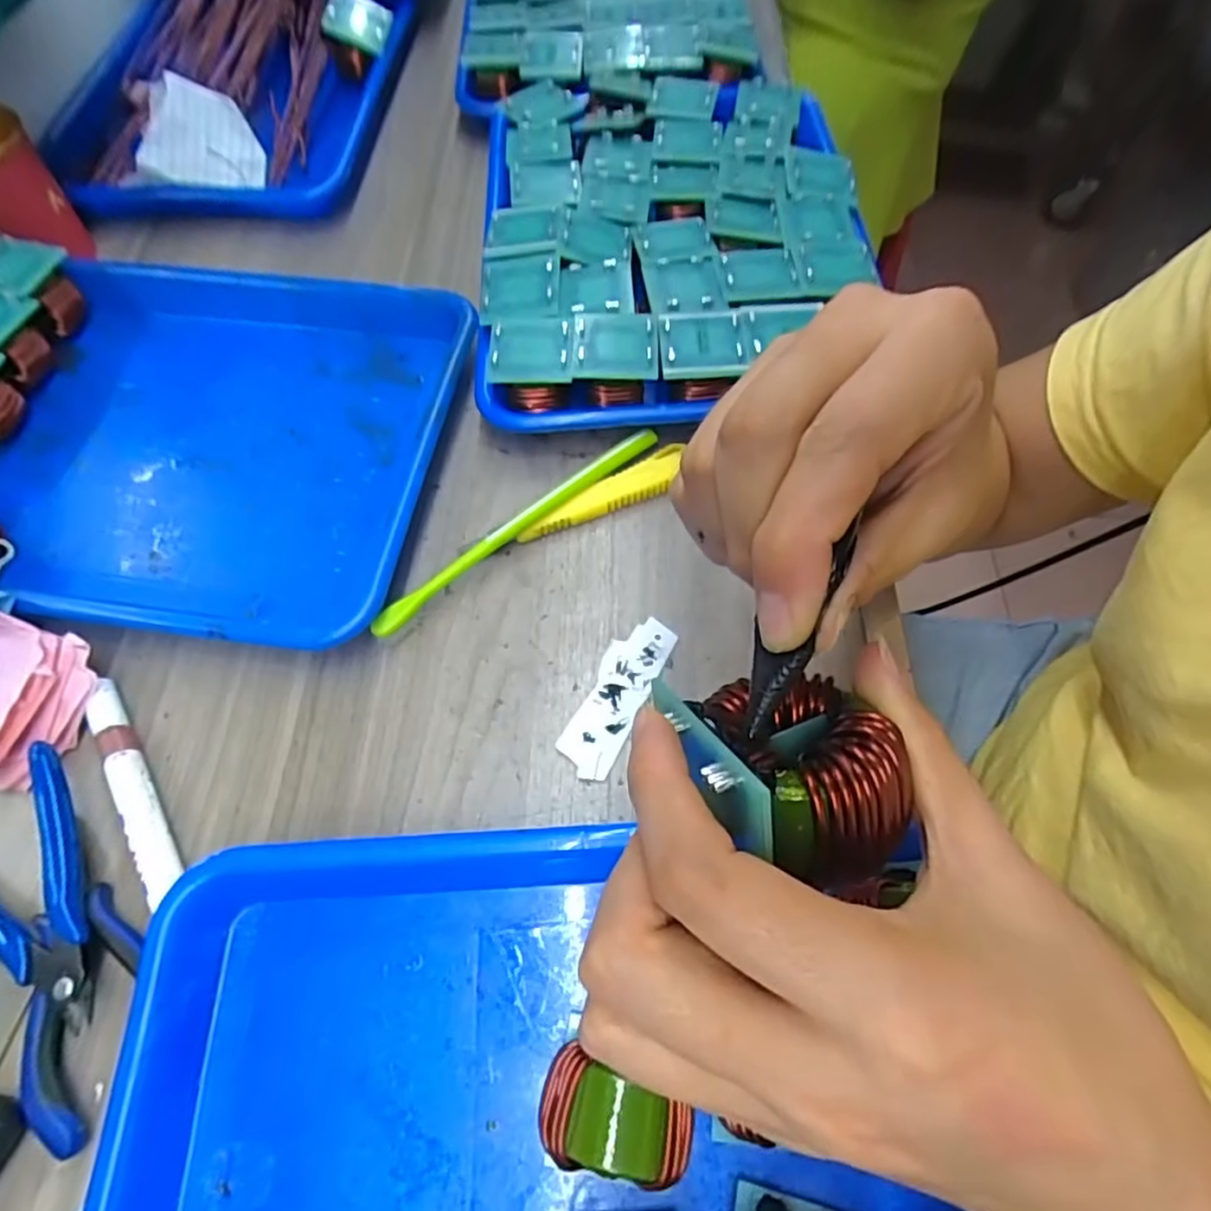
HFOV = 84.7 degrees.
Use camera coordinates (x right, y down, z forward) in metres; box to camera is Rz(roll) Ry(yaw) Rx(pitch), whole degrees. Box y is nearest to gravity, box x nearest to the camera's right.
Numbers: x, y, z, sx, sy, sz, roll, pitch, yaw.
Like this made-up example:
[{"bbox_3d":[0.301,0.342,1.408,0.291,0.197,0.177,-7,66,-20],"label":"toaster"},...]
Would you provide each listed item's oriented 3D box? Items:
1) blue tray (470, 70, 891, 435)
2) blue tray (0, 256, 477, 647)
[{"bbox_3d":[0.042,-0.244,0.435,0.228,0.052,0.314,-2,63,0],"label":"blue tray"},{"bbox_3d":[-0.232,-0.102,0.382,0.282,0.031,0.250,8,63,5],"label":"blue tray"}]

